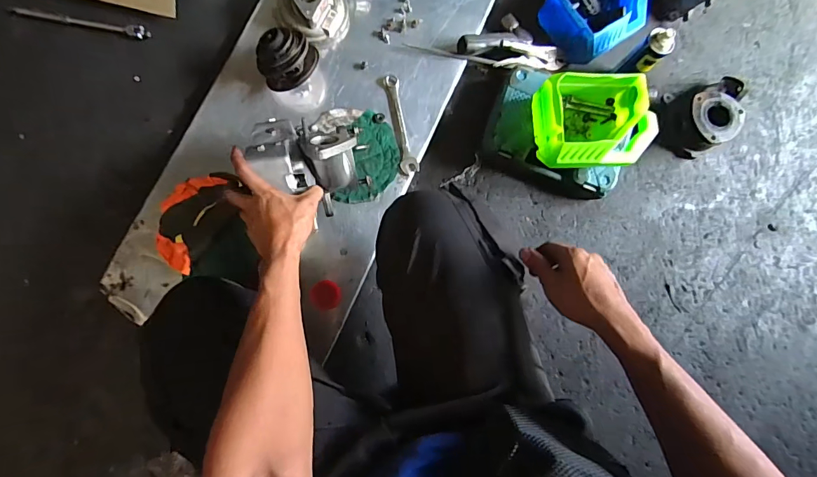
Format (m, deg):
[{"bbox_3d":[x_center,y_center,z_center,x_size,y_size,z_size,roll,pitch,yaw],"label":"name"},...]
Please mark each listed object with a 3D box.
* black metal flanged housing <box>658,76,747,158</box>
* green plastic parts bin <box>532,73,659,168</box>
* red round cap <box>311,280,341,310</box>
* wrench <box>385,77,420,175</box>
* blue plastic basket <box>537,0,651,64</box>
[{"bbox_3d":[0.617,-0.256,0.854,0.135,0.082,0.142,-19,85,-7],"label":"black metal flanged housing"},{"bbox_3d":[0.345,-0.214,0.767,0.203,0.109,0.171,-2,83,-5],"label":"green plastic parts bin"},{"bbox_3d":[-0.149,0.102,0.740,0.049,0.014,0.051,-4,84,-5],"label":"red round cap"},{"bbox_3d":[-0.014,-0.224,0.799,0.033,0.005,0.201,-11,84,-6],"label":"wrench"},{"bbox_3d":[0.398,-0.474,0.855,0.207,0.087,0.160,-35,87,-8],"label":"blue plastic basket"}]

